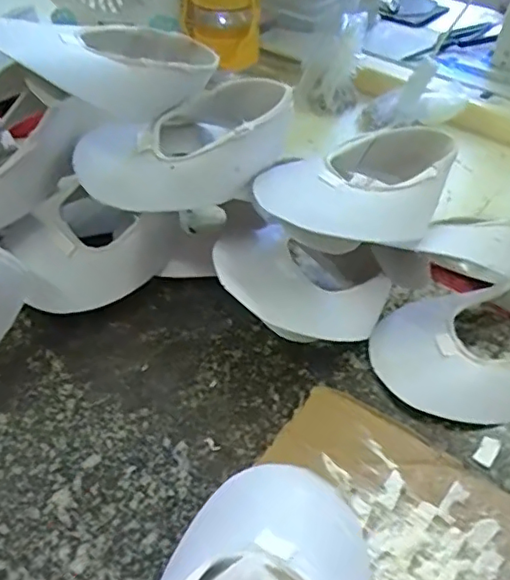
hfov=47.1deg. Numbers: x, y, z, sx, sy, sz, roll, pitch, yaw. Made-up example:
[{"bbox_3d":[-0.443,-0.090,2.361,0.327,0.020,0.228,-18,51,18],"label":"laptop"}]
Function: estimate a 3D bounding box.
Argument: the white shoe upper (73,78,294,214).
[{"bbox_3d":[-0.053,-0.116,0.454,0.167,0.050,0.111,-22,49,-19],"label":"white shoe upper"}]

